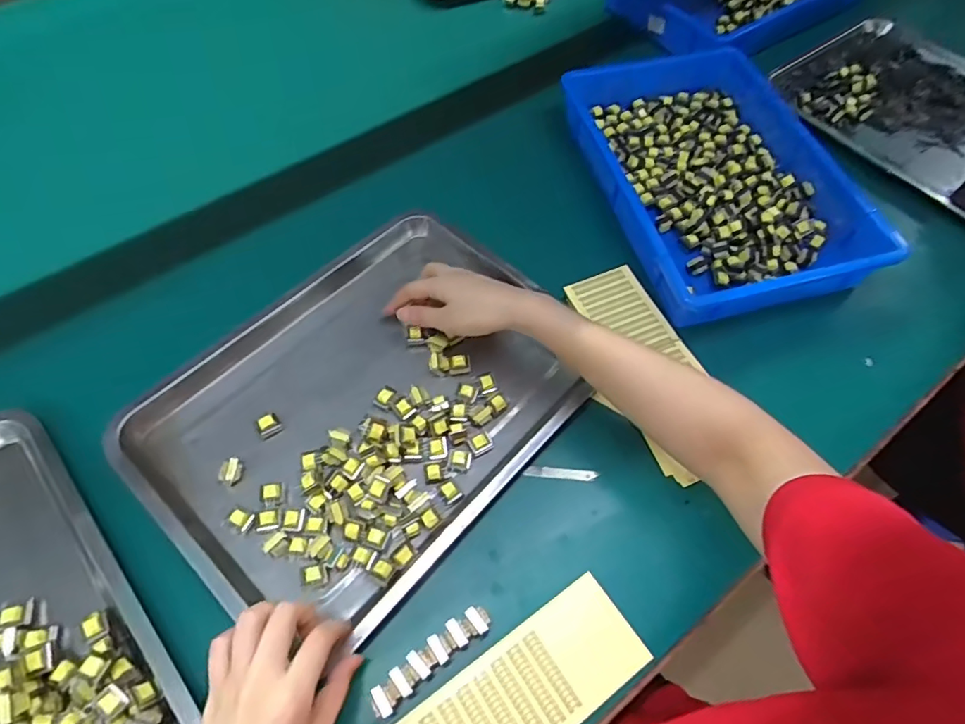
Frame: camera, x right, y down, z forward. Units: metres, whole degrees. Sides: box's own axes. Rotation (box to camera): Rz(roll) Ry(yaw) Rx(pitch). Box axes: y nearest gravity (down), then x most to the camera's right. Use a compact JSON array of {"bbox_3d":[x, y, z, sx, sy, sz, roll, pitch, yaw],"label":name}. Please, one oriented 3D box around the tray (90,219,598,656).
[{"bbox_3d":[-0.105,0.032,0.513,0.296,0.036,0.370,39,67,19],"label":"tray"}]

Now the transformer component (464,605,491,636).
[{"bbox_3d":[-0.004,0.198,0.423,0.018,0.025,0.020,-36,67,-20],"label":"transformer component"}]

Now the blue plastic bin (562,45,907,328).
[{"bbox_3d":[0.255,-0.216,0.622,0.240,0.069,0.367,-12,61,-8],"label":"blue plastic bin"}]

